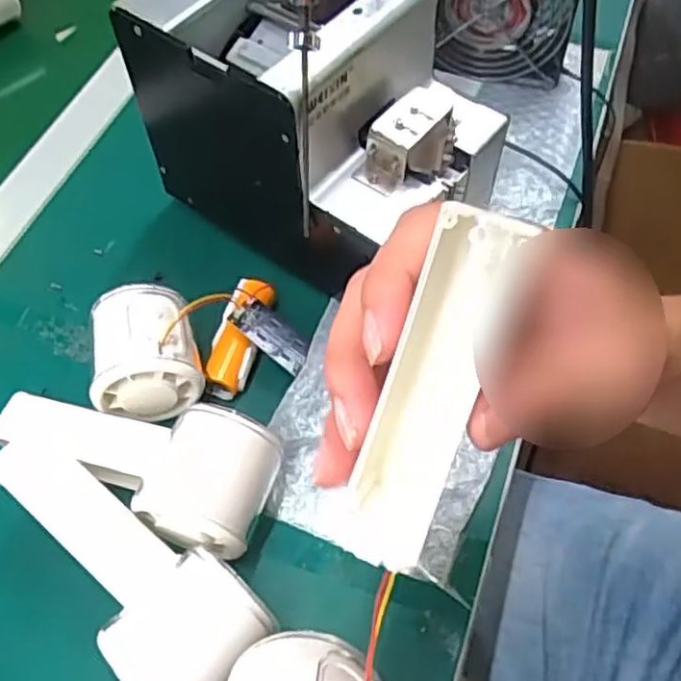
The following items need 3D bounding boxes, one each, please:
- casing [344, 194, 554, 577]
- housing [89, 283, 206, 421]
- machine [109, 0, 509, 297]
[{"bbox_3d":[0.027,0.011,0.205,0.028,0.101,0.038,18,17,9],"label":"casing"},{"bbox_3d":[-0.108,0.009,0.394,0.059,0.053,0.064,-16,58,-6],"label":"housing"},{"bbox_3d":[-0.009,-0.133,0.417,0.181,0.147,0.126,32,65,21],"label":"machine"}]

